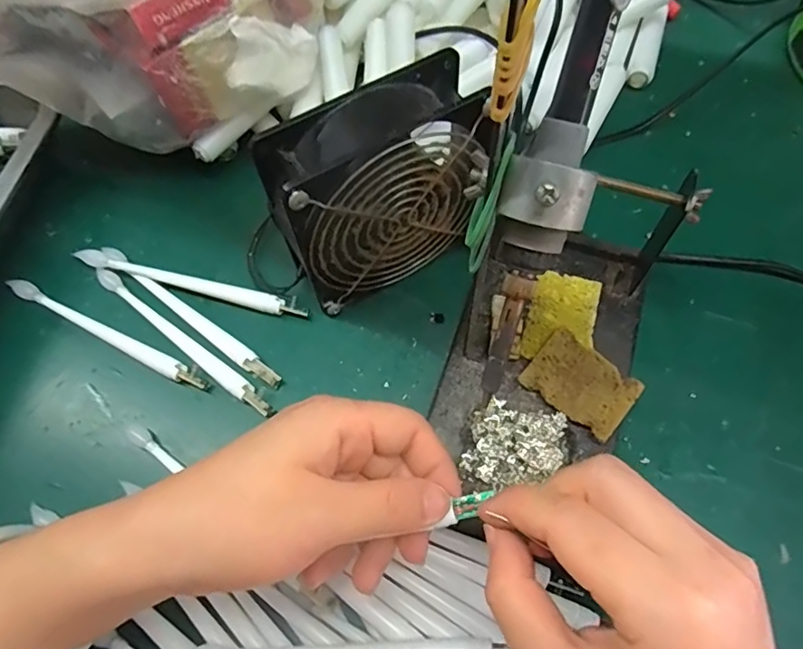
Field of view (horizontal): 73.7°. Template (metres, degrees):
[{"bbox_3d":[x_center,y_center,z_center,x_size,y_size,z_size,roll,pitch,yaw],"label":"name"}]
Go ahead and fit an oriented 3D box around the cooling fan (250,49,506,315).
[{"bbox_3d":[-0.012,-0.070,0.300,0.114,0.120,0.046,-26,67,-8],"label":"cooling fan"}]

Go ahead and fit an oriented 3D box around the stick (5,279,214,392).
[{"bbox_3d":[-0.184,0.005,0.333,0.153,0.014,0.011,24,68,13],"label":"stick"}]

